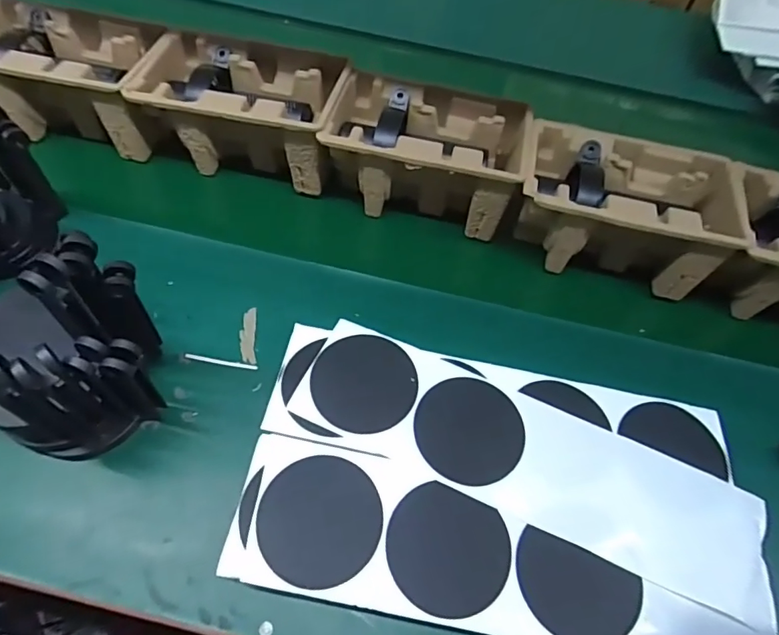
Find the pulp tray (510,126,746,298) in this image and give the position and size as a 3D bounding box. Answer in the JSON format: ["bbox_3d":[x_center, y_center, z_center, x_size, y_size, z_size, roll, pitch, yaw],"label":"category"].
[{"bbox_3d":[0.257,-0.123,0.561,0.225,0.097,0.146,10,57,2],"label":"pulp tray"}]

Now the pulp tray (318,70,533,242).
[{"bbox_3d":[0.043,-0.192,0.584,0.223,0.101,0.145,12,57,3],"label":"pulp tray"}]

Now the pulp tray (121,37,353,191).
[{"bbox_3d":[-0.172,-0.248,0.601,0.229,0.102,0.142,12,57,3],"label":"pulp tray"}]

